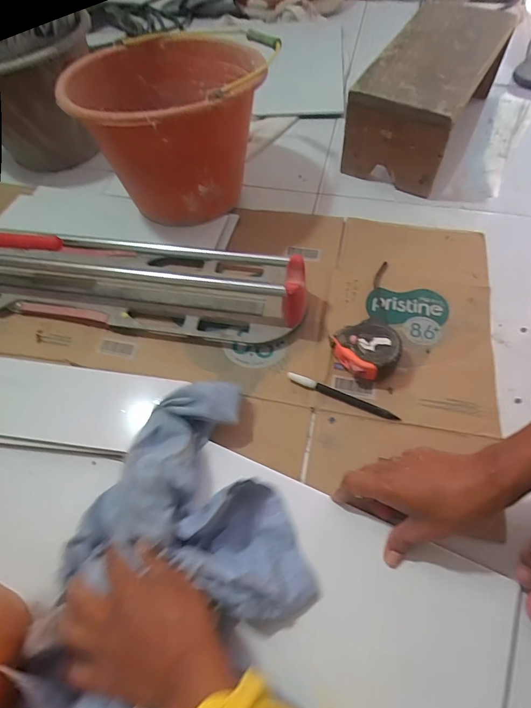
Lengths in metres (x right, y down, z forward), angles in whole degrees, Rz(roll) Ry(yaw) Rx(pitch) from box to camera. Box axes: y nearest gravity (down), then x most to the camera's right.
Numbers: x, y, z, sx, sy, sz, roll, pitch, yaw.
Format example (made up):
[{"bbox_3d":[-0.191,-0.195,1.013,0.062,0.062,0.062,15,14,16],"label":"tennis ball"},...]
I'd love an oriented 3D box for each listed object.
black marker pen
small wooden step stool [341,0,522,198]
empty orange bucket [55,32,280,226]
[{"bbox_3d":[0.099,0.054,0.512,0.147,0.009,0.013,21,64,15],"label":"black marker pen"},{"bbox_3d":[0.293,-0.463,0.715,0.165,0.147,0.352,28,66,18],"label":"small wooden step stool"},{"bbox_3d":[-0.135,-0.353,0.636,0.249,0.213,0.287,11,62,9],"label":"empty orange bucket"}]

